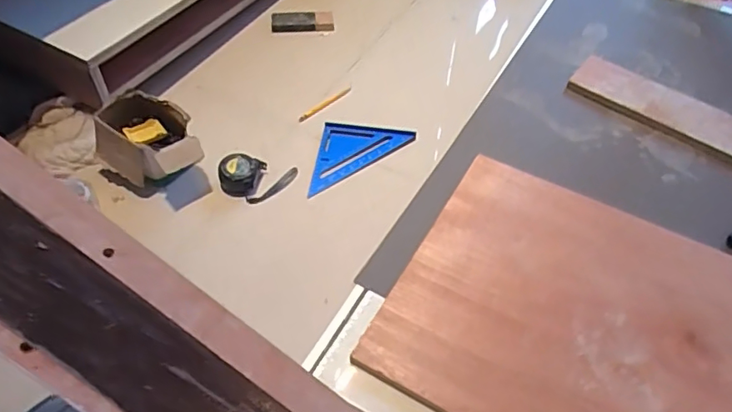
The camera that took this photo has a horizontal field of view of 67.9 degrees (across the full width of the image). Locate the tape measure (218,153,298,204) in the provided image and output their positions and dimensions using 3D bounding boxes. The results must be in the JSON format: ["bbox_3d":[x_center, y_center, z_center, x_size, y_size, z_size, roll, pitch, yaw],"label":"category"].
[{"bbox_3d":[-0.203,-0.054,1.012,0.139,0.071,0.081,0,54,3],"label":"tape measure"}]

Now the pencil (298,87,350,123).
[{"bbox_3d":[-0.087,-0.219,1.169,0.140,0.007,0.016,-35,60,-19],"label":"pencil"}]

